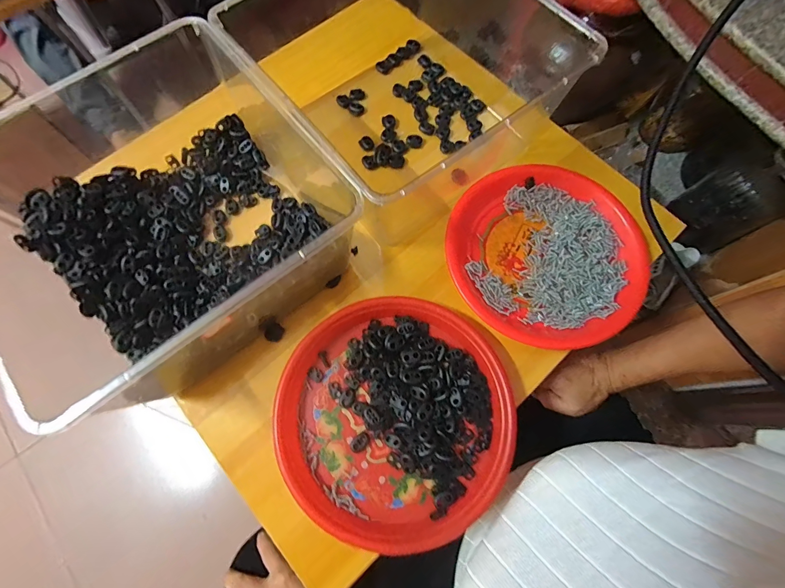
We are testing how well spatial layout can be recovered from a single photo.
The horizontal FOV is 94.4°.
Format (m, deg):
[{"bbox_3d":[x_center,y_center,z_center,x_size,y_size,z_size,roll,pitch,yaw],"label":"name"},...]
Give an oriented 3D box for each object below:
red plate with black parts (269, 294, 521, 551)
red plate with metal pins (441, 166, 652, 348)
[{"bbox_3d":[0.003,0.120,0.376,0.236,0.026,0.227,0,73,2],"label":"red plate with black parts"},{"bbox_3d":[0.179,-0.054,0.432,0.226,0.027,0.213,0,73,2],"label":"red plate with metal pins"}]

